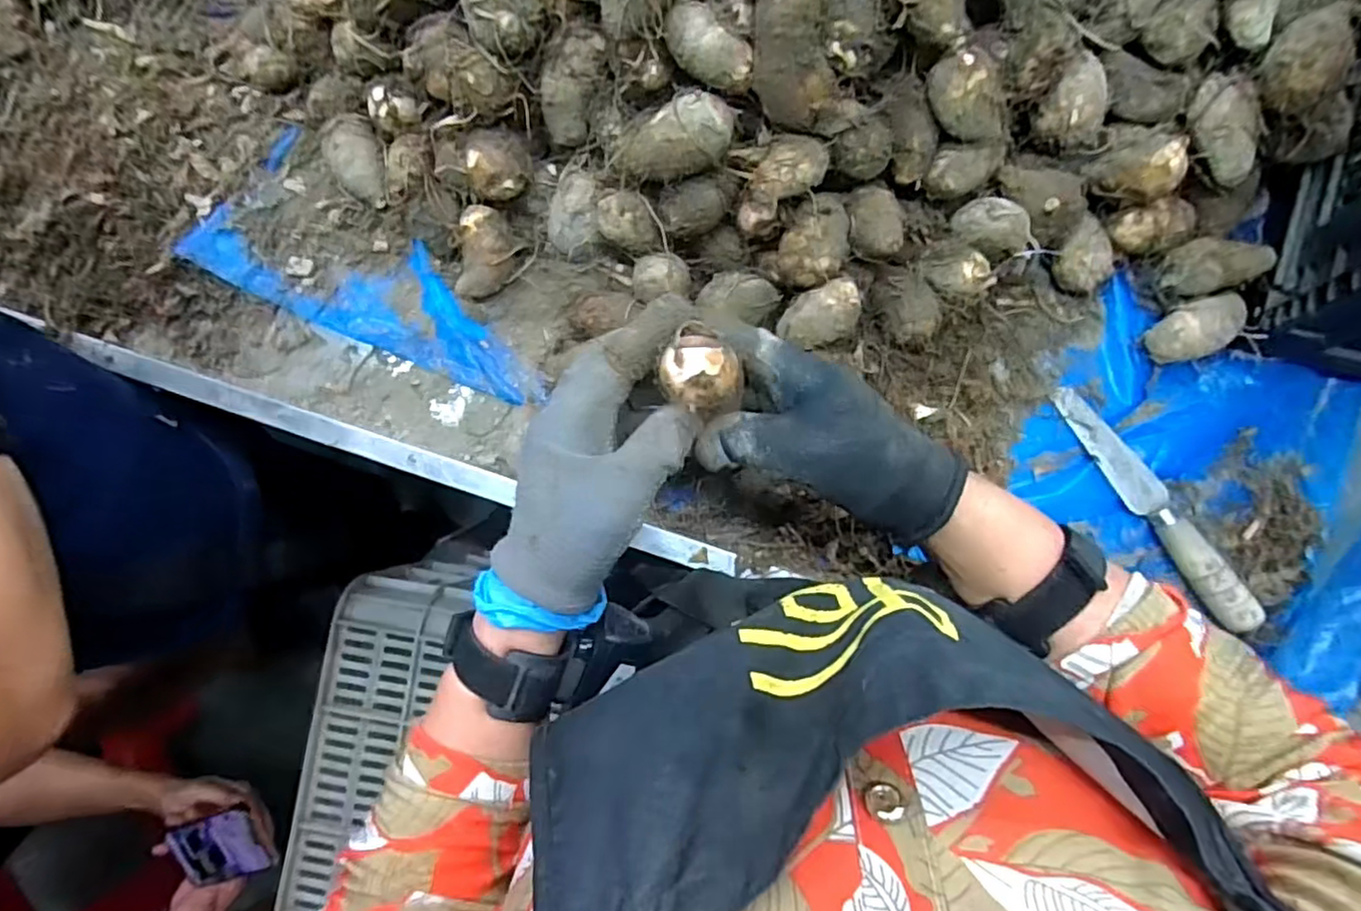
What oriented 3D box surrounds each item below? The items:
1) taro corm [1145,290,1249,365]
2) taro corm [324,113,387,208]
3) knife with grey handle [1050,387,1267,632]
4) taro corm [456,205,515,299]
[{"bbox_3d":[0.368,-0.089,0.462,0.065,0.033,0.037,-20,82,-3],"label":"taro corm"},{"bbox_3d":[-0.244,-0.222,0.494,0.041,0.036,0.065,-21,82,-3],"label":"taro corm"},{"bbox_3d":[0.336,0.031,0.455,0.026,0.018,0.195,-31,82,-4],"label":"knife with grey handle"},{"bbox_3d":[-0.144,-0.149,0.482,0.041,0.034,0.057,15,82,3],"label":"taro corm"}]

